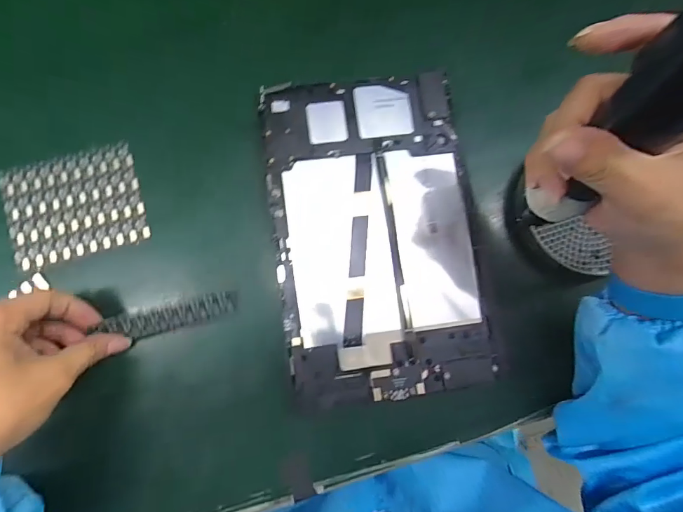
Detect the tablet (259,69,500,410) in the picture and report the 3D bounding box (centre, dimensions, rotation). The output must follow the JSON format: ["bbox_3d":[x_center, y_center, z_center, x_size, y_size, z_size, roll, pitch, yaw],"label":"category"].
[{"bbox_3d":[0.025,-0.017,0.306,0.145,0.007,0.235,-7,84,-4],"label":"tablet"}]

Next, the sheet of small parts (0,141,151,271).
[{"bbox_3d":[-0.206,-0.040,0.317,0.096,0.004,0.081,-15,83,-5],"label":"sheet of small parts"}]

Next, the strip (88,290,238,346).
[{"bbox_3d":[-0.126,0.046,0.306,0.100,0.004,0.021,-15,110,-6],"label":"strip"}]

